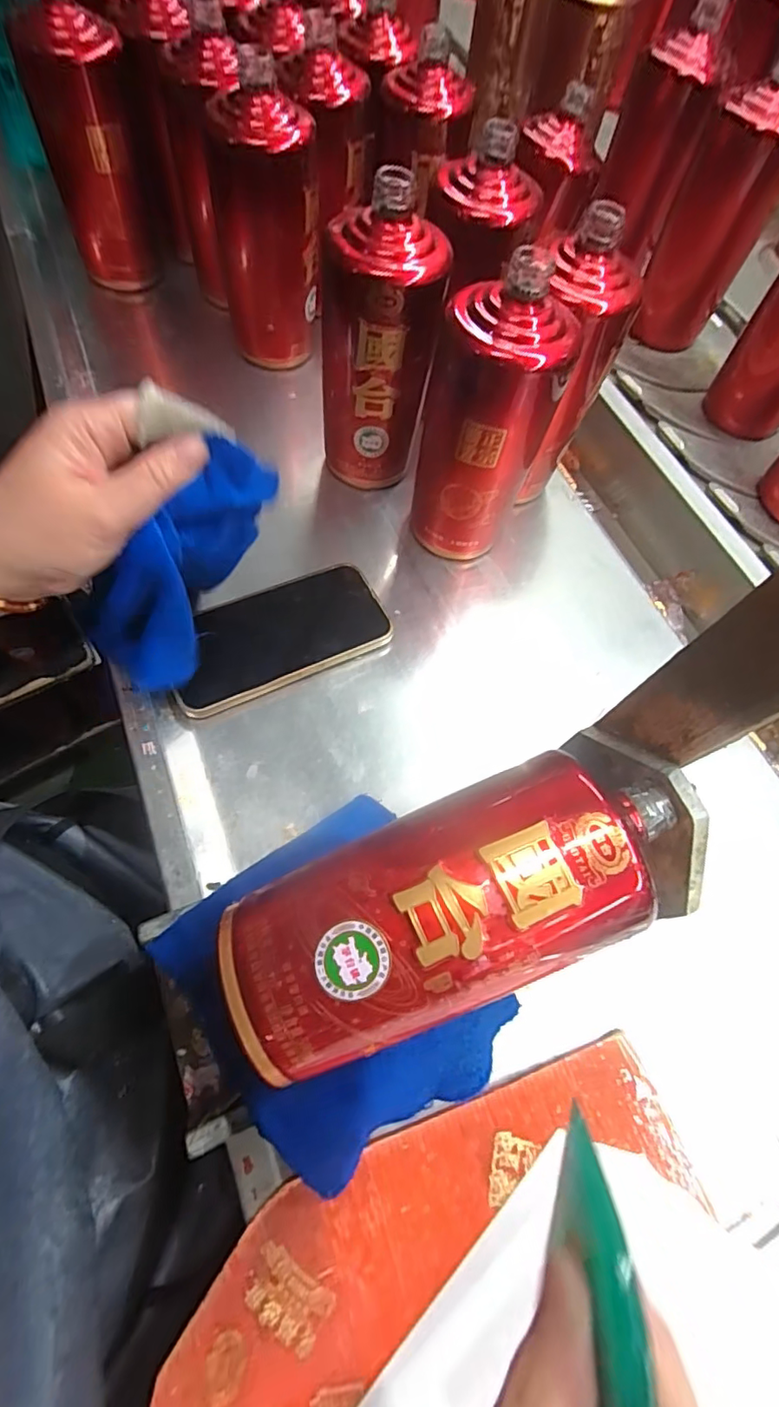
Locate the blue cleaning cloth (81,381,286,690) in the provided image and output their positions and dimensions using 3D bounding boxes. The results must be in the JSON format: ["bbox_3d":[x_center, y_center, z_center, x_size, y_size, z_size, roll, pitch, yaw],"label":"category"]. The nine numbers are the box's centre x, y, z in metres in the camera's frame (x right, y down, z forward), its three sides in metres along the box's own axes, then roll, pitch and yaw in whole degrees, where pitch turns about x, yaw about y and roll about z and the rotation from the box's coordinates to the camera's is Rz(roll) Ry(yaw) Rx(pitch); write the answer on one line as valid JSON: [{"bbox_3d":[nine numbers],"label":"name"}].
[{"bbox_3d":[-0.123,-0.078,0.301,0.057,0.056,0.154,37,112,13],"label":"blue cleaning cloth"}]

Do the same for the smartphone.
[{"bbox_3d":[-0.082,-0.051,0.398,0.156,0.014,0.080,-23,67,-16],"label":"smartphone"}]

